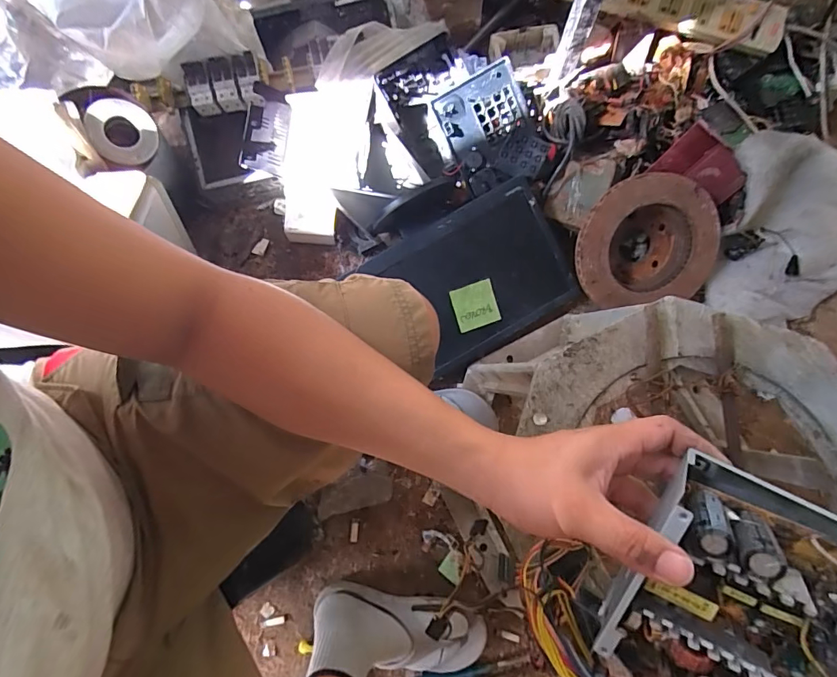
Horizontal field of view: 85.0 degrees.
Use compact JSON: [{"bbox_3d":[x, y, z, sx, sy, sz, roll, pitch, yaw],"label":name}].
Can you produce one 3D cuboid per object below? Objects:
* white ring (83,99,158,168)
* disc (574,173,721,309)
[{"bbox_3d":[-0.467,-0.326,0.724,0.091,0.028,0.097,-46,116,-12],"label":"white ring"},{"bbox_3d":[0.398,-0.179,0.823,0.254,0.080,0.215,-8,110,-4],"label":"disc"}]

